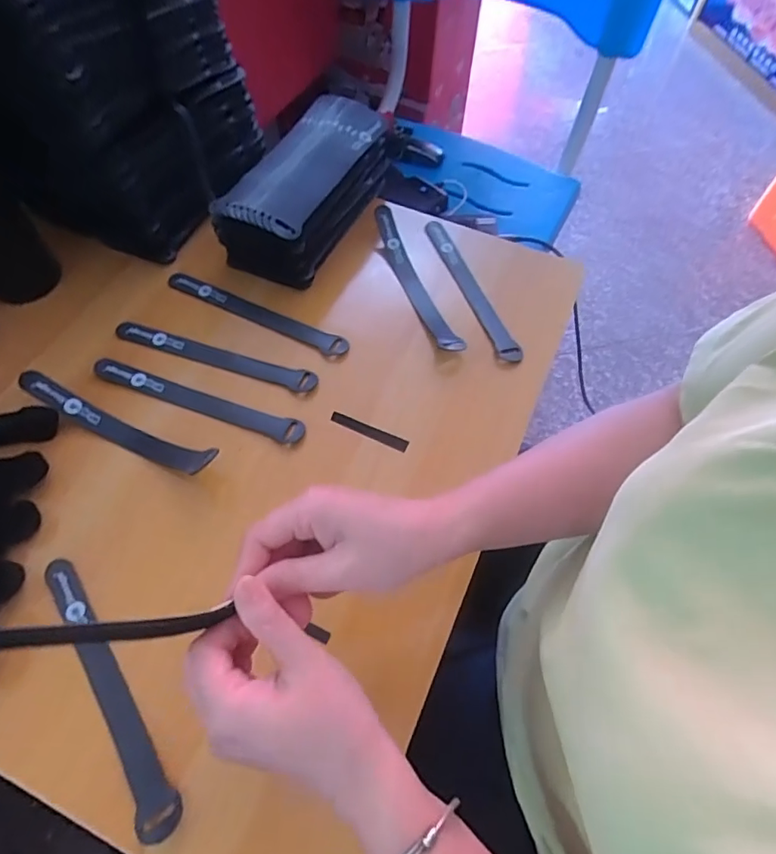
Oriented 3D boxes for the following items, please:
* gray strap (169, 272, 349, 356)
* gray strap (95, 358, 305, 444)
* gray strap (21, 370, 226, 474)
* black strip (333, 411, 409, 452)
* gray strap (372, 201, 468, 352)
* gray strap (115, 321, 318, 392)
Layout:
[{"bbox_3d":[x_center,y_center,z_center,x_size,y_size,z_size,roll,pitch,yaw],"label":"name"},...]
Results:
[{"bbox_3d":[-0.130,-0.111,0.508,0.208,0.006,0.021,23,74,15],"label":"gray strap"},{"bbox_3d":[-0.167,-0.026,0.457,0.202,0.009,0.022,19,63,8],"label":"gray strap"},{"bbox_3d":[-0.220,-0.002,0.426,0.187,0.034,0.021,24,64,11],"label":"gray strap"},{"bbox_3d":[-0.016,0.003,0.443,0.070,0.004,0.012,22,64,10],"label":"black strip"},{"bbox_3d":[0.023,-0.149,0.516,0.025,0.017,0.195,-17,64,-11],"label":"gray strap"},{"bbox_3d":[-0.161,-0.067,0.481,0.203,0.010,0.020,18,63,8],"label":"gray strap"}]

